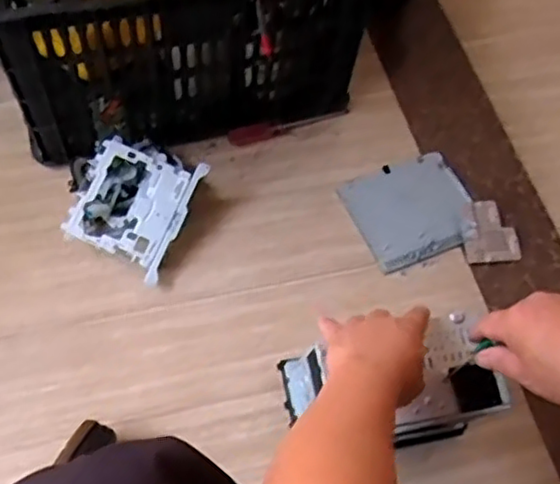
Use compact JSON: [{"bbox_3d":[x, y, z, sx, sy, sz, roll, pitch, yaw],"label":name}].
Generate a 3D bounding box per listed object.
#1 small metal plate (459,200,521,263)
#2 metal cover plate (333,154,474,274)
[{"bbox_3d":[0.305,-0.015,0.991,0.079,0.006,0.097,-5,66,-2],"label":"small metal plate"},{"bbox_3d":[0.198,-0.049,1.010,0.189,0.014,0.160,-21,63,-16],"label":"metal cover plate"}]

